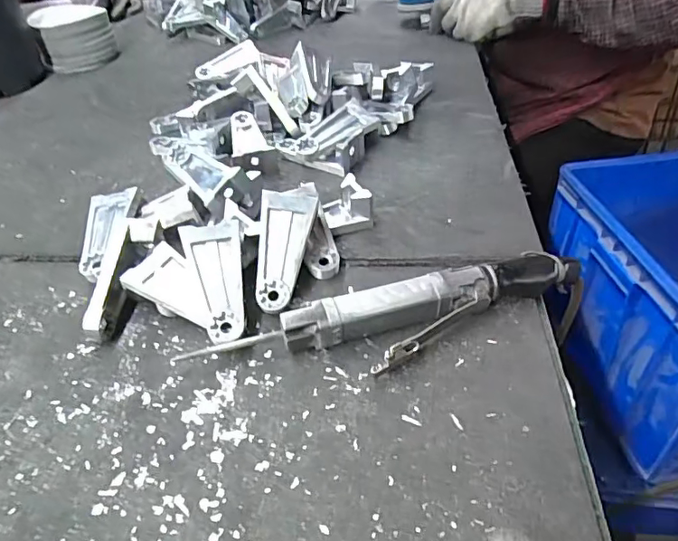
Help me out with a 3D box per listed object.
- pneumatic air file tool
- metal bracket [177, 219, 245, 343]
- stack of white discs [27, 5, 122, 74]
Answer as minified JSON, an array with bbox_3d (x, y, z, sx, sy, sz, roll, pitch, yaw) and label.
[{"bbox_3d":[0.048,0.032,0.355,0.282,0.030,0.055,-13,41,-9],"label":"pneumatic air file tool"},{"bbox_3d":[-0.086,0.006,0.372,0.041,0.011,0.096,-12,64,-8],"label":"metal bracket"},{"bbox_3d":[-0.434,-0.388,0.853,0.118,0.077,0.111,-25,45,-22],"label":"stack of white discs"}]

